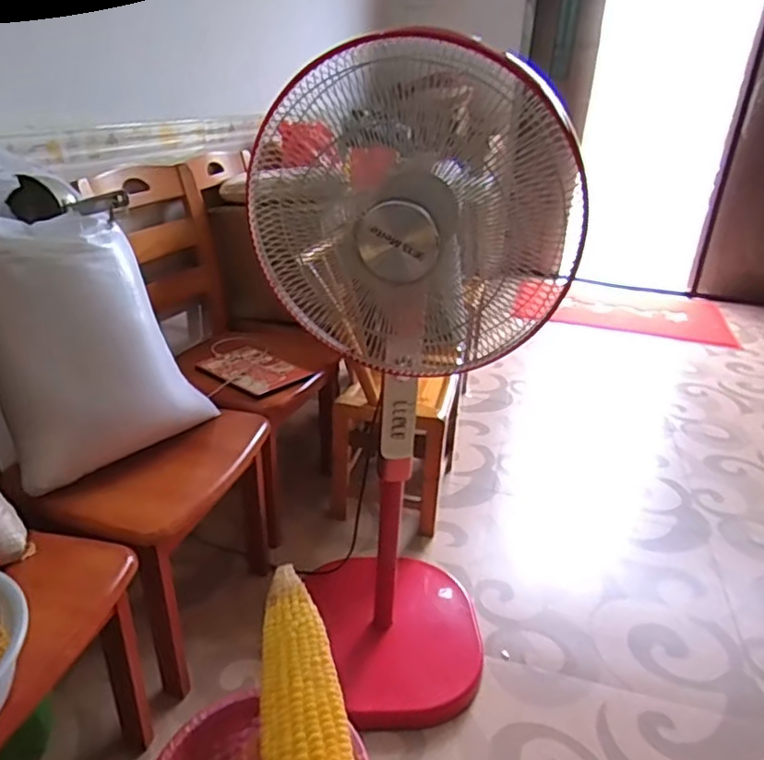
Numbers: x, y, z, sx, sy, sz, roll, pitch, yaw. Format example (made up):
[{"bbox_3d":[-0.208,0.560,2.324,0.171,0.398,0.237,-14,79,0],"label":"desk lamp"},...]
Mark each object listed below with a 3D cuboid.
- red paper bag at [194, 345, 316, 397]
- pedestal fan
[{"bbox_3d":[-0.306,-0.030,1.467,0.240,0.012,0.169,24,35,34],"label":"red paper bag"},{"bbox_3d":[0.060,0.084,1.016,0.364,1.077,0.345,21,33,30],"label":"pedestal fan"}]

